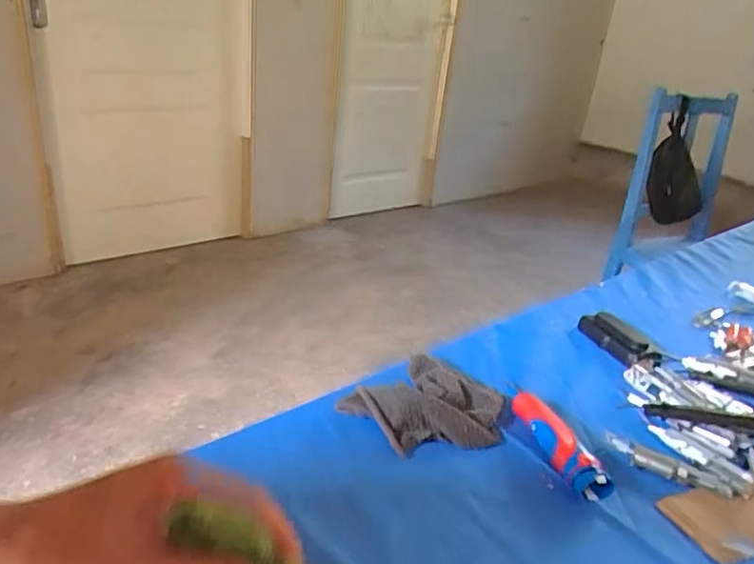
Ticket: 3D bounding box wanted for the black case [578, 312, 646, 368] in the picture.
[{"bbox_3d":[0.300,0.070,0.736,0.041,0.027,0.104,-5,26,-21],"label":"black case"}]

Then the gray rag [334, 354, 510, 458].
[{"bbox_3d":[0.058,0.117,0.569,0.128,0.029,0.138,24,30,35],"label":"gray rag"}]

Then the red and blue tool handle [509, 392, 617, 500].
[{"bbox_3d":[0.162,0.145,0.531,0.031,0.032,0.125,-5,26,-21],"label":"red and blue tool handle"}]

